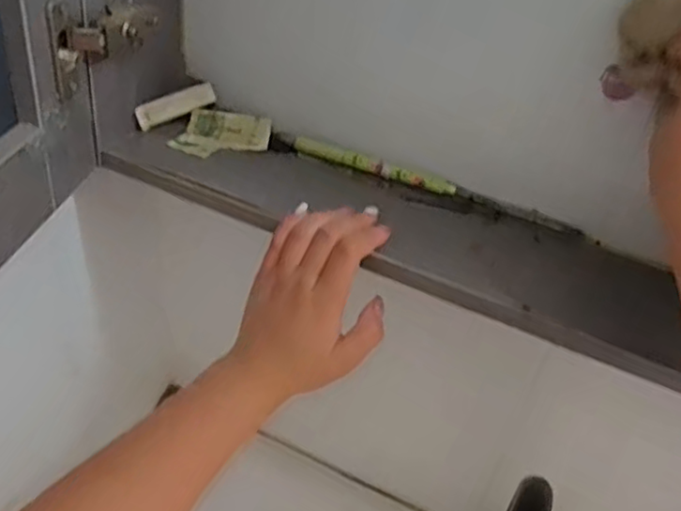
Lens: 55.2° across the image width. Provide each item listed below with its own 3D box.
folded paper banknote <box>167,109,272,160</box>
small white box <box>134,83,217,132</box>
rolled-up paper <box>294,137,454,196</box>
[{"bbox_3d":[-0.089,-0.090,0.495,0.067,0.006,0.047,11,52,1],"label":"folded paper banknote"},{"bbox_3d":[-0.127,-0.116,0.500,0.062,0.018,0.007,-25,46,-14],"label":"small white box"},{"bbox_3d":[0.023,-0.065,0.476,0.123,0.010,0.011,19,39,15],"label":"rolled-up paper"}]

